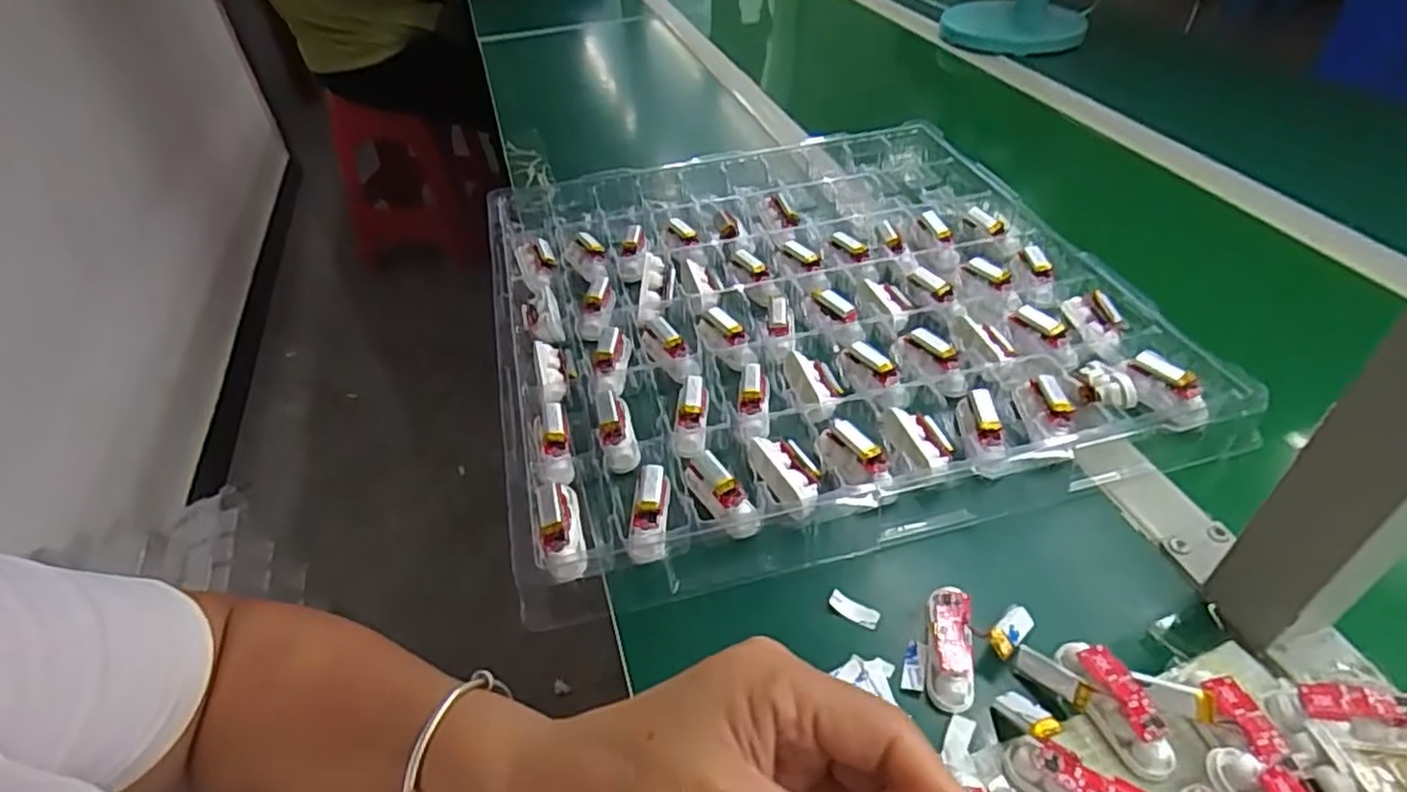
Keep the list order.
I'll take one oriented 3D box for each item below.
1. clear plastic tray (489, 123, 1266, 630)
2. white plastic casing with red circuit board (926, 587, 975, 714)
[{"bbox_3d":[0.072,-0.080,0.566,0.456,0.035,0.462,-12,44,-8],"label":"clear plastic tray"},{"bbox_3d":[0.122,0.124,0.351,0.020,0.018,0.058,8,43,11],"label":"white plastic casing with red circuit board"}]

